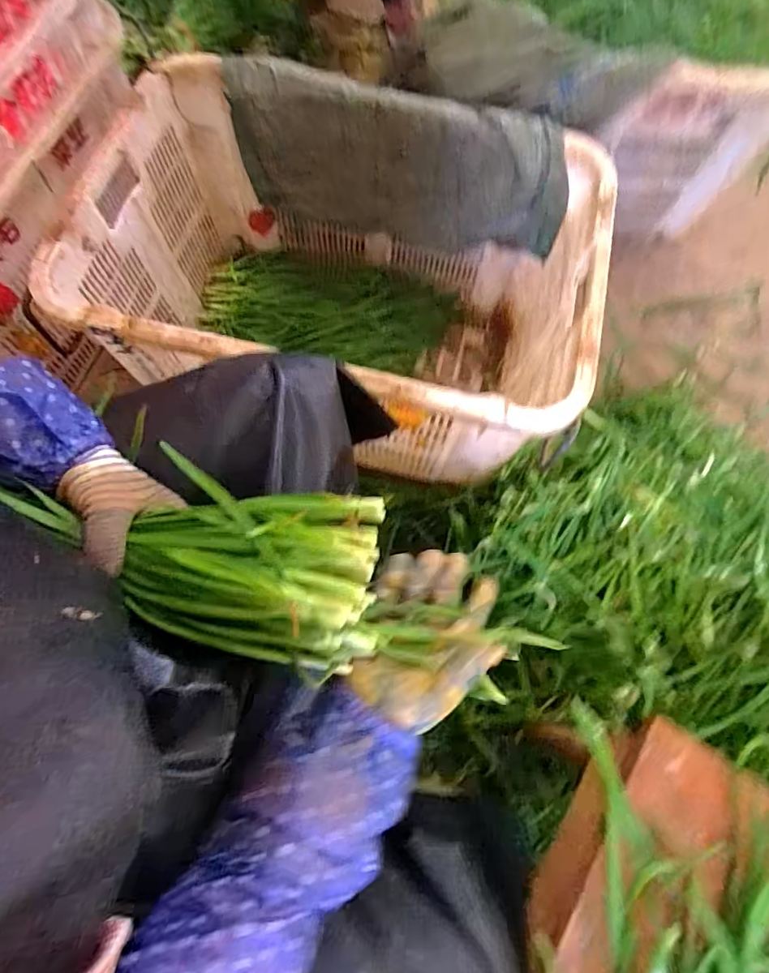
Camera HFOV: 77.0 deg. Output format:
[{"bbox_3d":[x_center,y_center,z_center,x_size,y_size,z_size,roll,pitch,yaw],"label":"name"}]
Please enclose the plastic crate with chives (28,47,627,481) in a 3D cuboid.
[{"bbox_3d":[-0.056,-0.294,0.783,0.676,0.364,0.469,14,72,2],"label":"plastic crate with chives"}]

